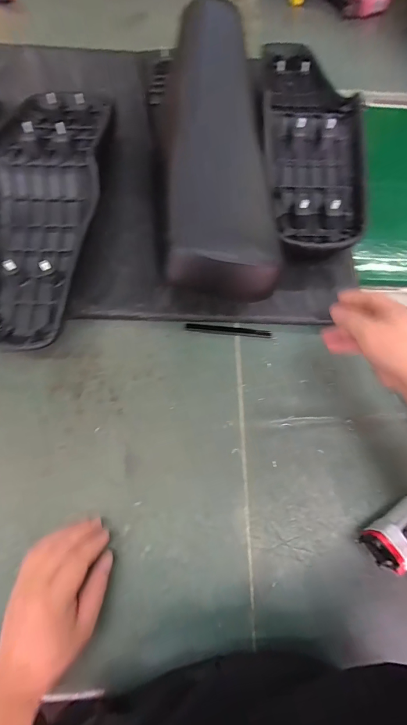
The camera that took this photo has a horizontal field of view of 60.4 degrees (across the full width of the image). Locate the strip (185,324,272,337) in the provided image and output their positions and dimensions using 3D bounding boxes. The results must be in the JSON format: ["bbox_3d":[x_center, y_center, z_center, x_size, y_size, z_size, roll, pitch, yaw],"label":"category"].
[{"bbox_3d":[0.040,-0.051,0.557,0.134,0.005,0.014,5,68,0],"label":"strip"}]

